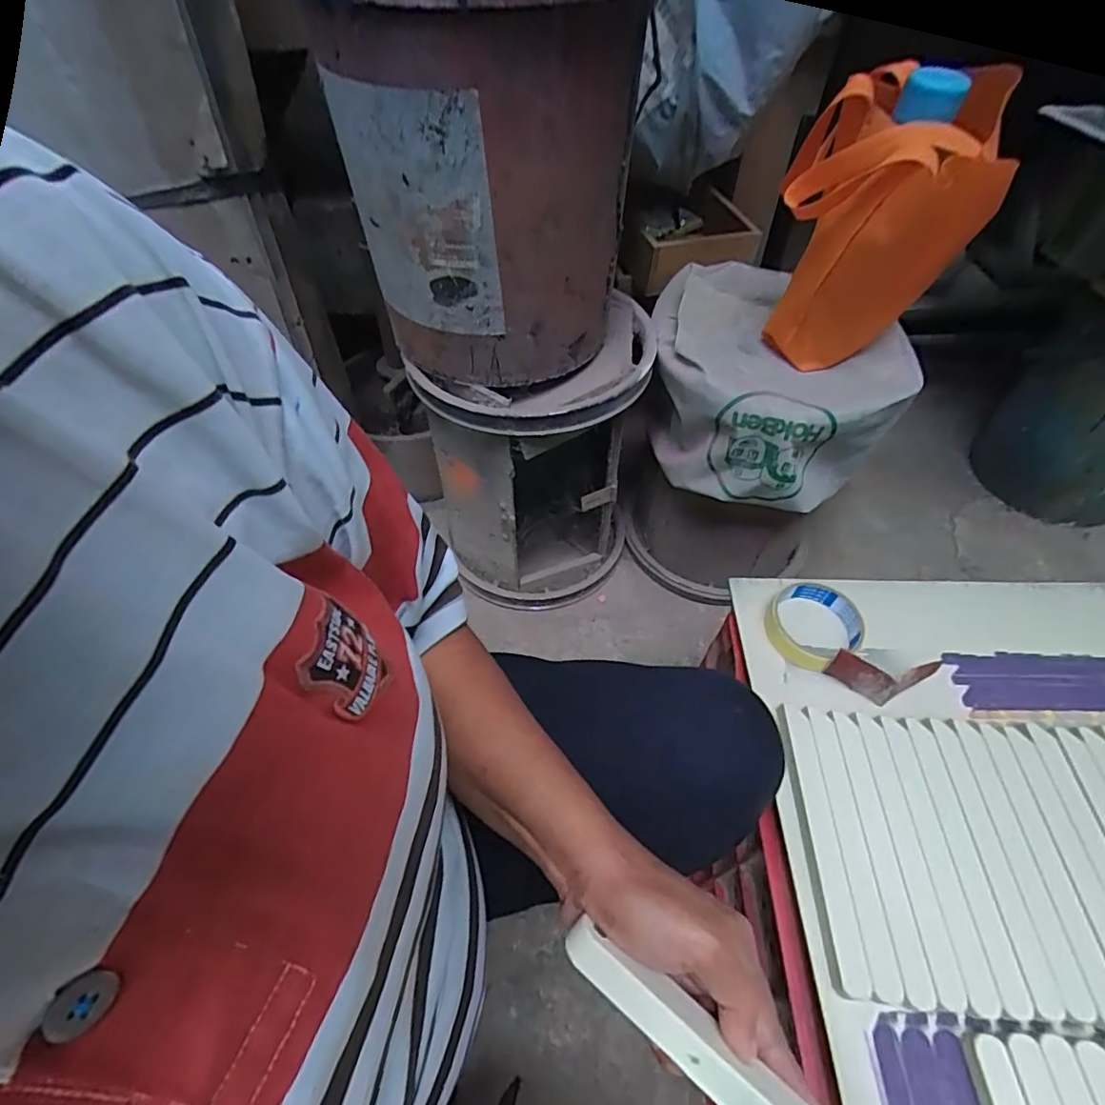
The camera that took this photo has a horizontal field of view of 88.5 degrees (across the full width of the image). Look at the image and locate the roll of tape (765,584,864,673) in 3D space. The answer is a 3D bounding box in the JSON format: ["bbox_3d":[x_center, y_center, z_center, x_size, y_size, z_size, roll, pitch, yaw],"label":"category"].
[{"bbox_3d":[0.248,0.067,0.539,0.085,0.024,0.077,-26,56,-18],"label":"roll of tape"}]

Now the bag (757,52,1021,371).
[{"bbox_3d":[0.309,-0.306,0.564,0.150,0.258,0.128,5,52,5],"label":"bag"}]

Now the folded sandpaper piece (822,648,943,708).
[{"bbox_3d":[0.286,0.109,0.493,0.082,0.040,0.027,9,53,8],"label":"folded sandpaper piece"}]

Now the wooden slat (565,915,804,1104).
[{"bbox_3d":[0.074,0.218,0.236,0.162,0.016,0.023,35,60,14],"label":"wooden slat"}]

